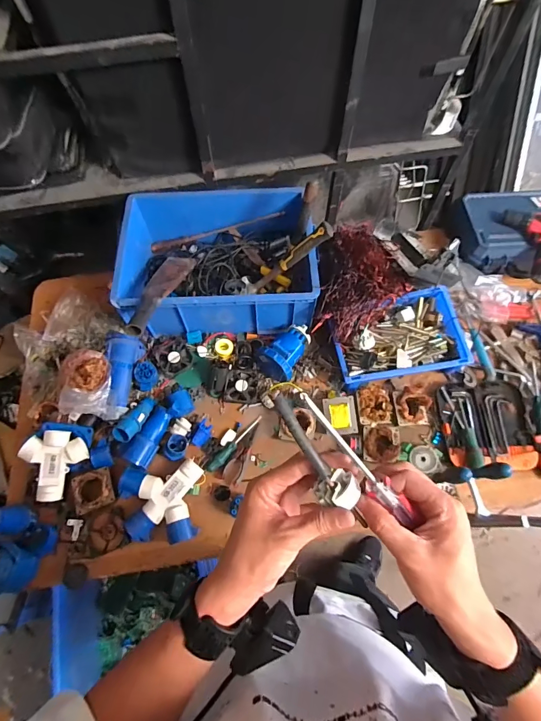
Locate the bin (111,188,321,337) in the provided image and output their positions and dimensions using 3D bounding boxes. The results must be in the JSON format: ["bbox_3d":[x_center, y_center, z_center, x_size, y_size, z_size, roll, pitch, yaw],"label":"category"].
[{"bbox_3d":[-0.132,-0.282,0.992,0.471,0.163,0.426,-5,64,-2],"label":"bin"}]

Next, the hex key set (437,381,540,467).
[{"bbox_3d":[0.522,0.147,0.884,0.221,0.026,0.191,-1,64,0],"label":"hex key set"}]

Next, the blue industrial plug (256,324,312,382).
[{"bbox_3d":[0.035,-0.031,0.914,0.093,0.091,0.142,24,67,11],"label":"blue industrial plug"}]

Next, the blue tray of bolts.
[{"bbox_3d":[0.310,-0.057,0.925,0.311,0.075,0.206,-9,64,-4],"label":"blue tray of bolts"}]

